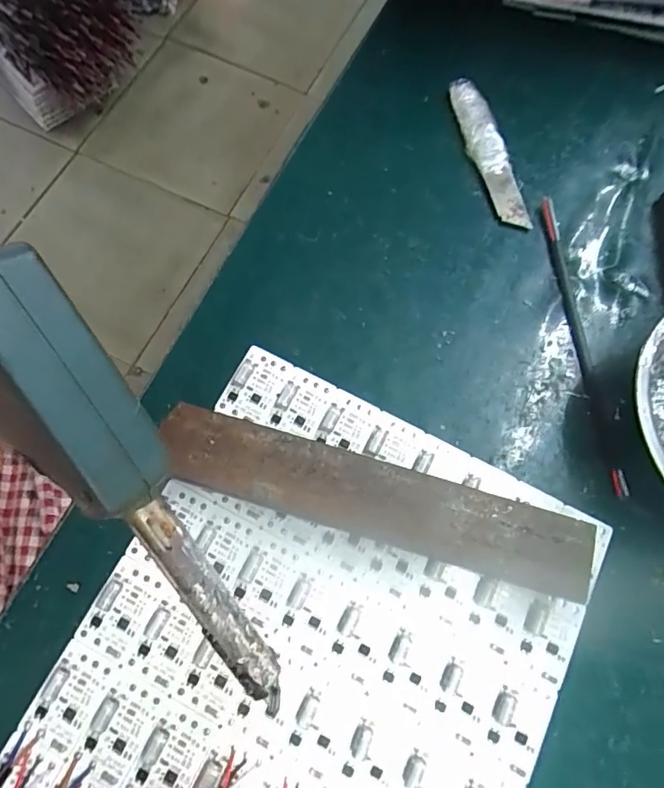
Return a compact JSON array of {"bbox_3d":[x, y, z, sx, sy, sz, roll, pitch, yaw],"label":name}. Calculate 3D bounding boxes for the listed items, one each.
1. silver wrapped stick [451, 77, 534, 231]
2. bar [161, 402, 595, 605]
[{"bbox_3d":[0.095,-0.146,0.302,0.023,0.013,0.098,-14,74,-6],"label":"silver wrapped stick"},{"bbox_3d":[0.018,0.048,0.230,0.196,0.010,0.036,16,82,3],"label":"bar"}]

